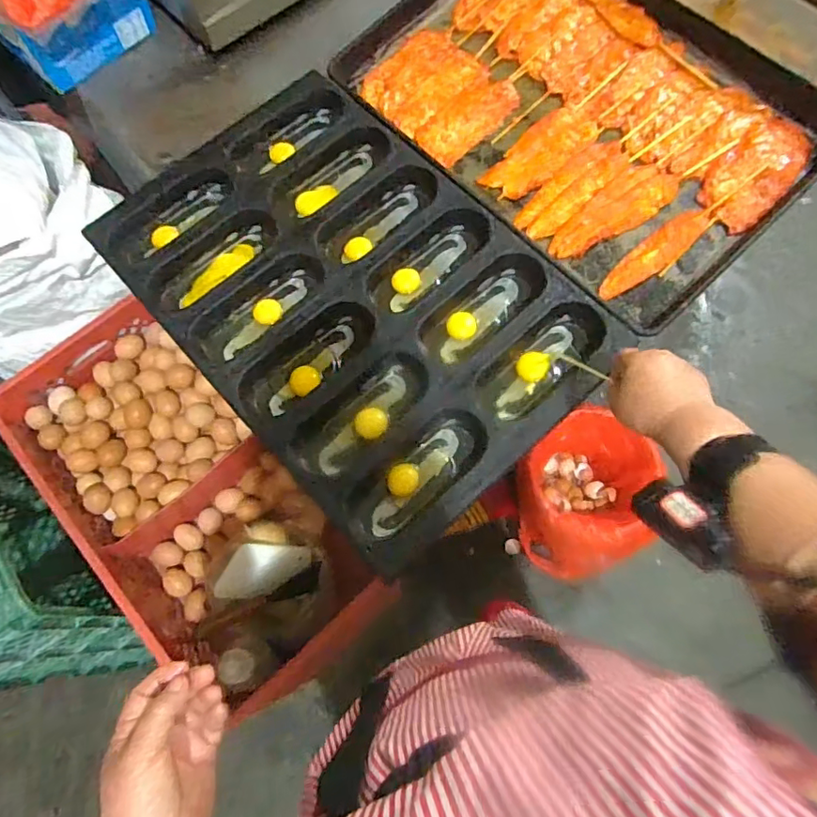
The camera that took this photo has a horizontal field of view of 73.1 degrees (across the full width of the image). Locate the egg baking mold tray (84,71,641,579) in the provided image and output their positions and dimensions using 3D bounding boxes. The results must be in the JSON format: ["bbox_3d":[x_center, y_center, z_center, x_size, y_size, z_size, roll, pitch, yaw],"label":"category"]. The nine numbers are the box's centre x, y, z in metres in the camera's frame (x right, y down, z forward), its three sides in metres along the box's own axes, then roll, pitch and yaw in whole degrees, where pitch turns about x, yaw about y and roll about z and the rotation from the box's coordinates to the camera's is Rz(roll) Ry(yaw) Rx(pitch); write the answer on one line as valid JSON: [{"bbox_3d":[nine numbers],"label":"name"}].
[{"bbox_3d":[-0.077,-0.151,0.697,0.407,0.042,0.606,-40,74,-12],"label":"egg baking mold tray"}]

